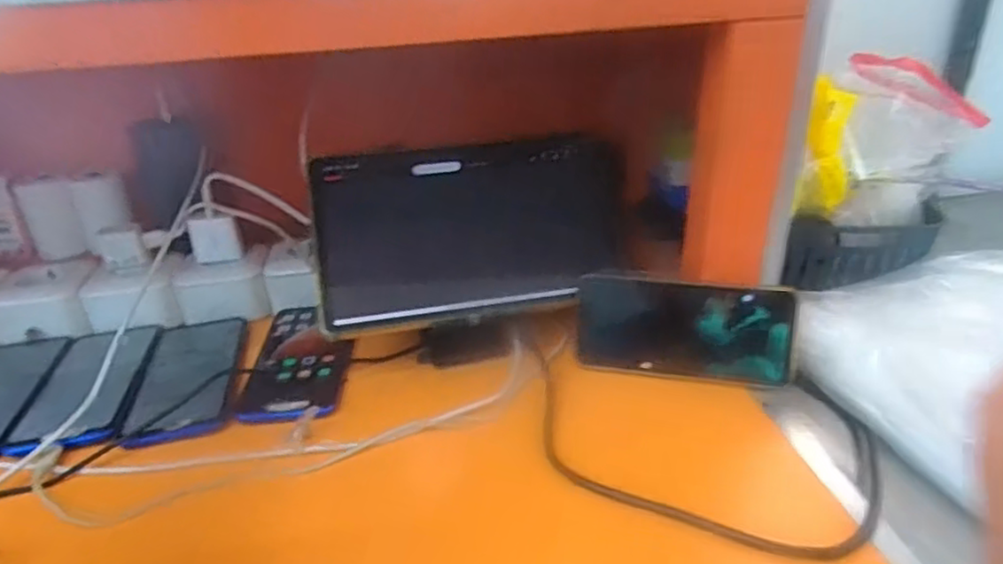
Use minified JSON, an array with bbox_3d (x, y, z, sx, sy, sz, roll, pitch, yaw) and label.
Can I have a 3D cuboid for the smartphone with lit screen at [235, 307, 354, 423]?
[{"bbox_3d":[-0.173,0.062,0.564,0.079,0.016,0.178,-4,28,-3],"label":"smartphone with lit screen"}]

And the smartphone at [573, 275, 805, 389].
[{"bbox_3d":[0.144,0.038,0.515,0.165,0.076,0.008,5,3,15],"label":"smartphone"}]

